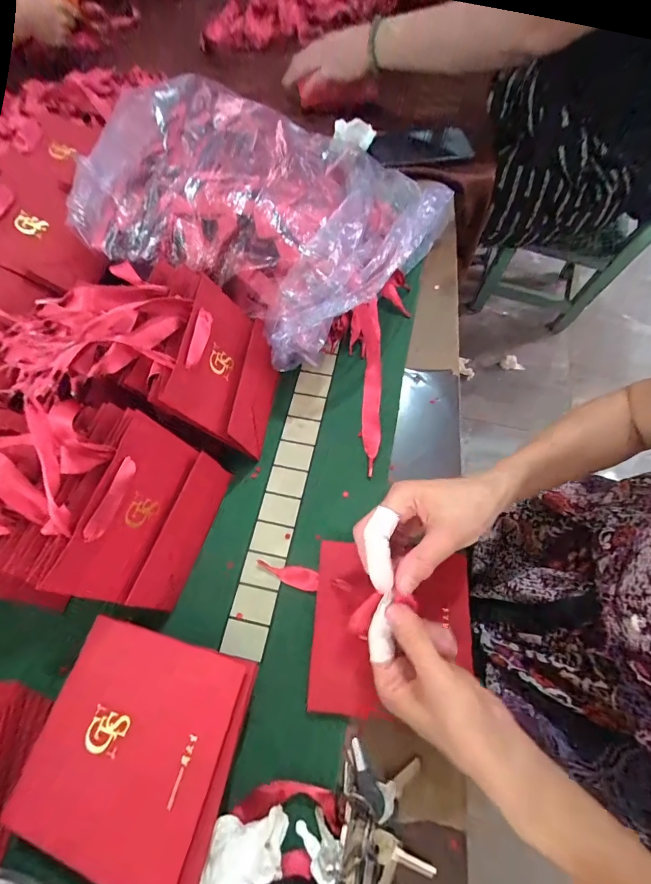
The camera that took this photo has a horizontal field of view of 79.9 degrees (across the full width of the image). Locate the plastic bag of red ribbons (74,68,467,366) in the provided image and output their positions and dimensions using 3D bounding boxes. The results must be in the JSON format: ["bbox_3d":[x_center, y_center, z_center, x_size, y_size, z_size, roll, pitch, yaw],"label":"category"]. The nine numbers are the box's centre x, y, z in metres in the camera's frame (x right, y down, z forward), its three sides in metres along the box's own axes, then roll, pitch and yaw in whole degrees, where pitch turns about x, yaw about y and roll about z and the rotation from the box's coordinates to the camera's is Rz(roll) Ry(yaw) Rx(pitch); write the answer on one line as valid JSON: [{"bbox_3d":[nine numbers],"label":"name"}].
[{"bbox_3d":[-0.063,-0.297,0.476,0.369,0.129,0.340,31,70,14],"label":"plastic bag of red ribbons"}]

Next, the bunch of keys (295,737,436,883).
[{"bbox_3d":[0.035,0.311,0.293,0.102,0.025,0.125,-5,65,-1],"label":"bunch of keys"}]

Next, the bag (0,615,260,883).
[{"bbox_3d":[-0.140,0.221,0.287,0.149,0.012,0.138,9,57,13],"label":"bag"}]

